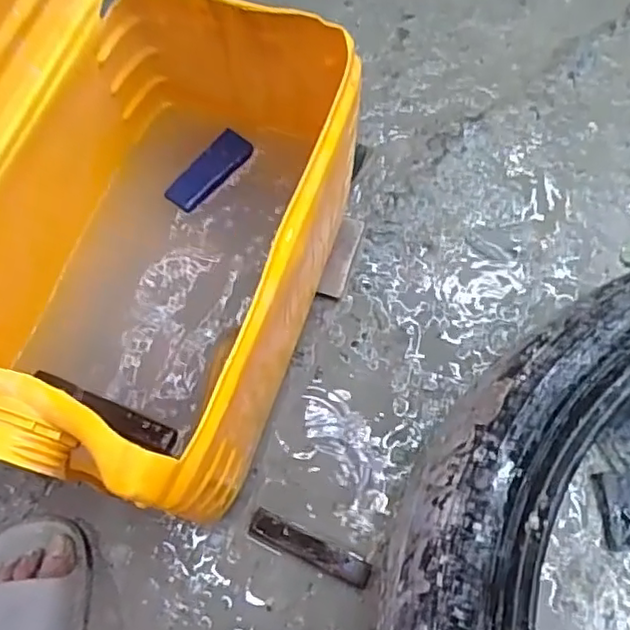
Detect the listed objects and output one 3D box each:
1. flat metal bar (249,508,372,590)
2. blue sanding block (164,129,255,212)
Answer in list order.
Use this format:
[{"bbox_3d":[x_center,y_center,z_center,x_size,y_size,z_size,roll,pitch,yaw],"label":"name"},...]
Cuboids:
[{"bbox_3d":[-0.005,0.218,0.592,0.118,0.004,0.026,24,72,10],"label":"flat metal bar"},{"bbox_3d":[-0.106,-0.146,0.645,0.033,0.014,0.099,35,74,13],"label":"blue sanding block"}]

